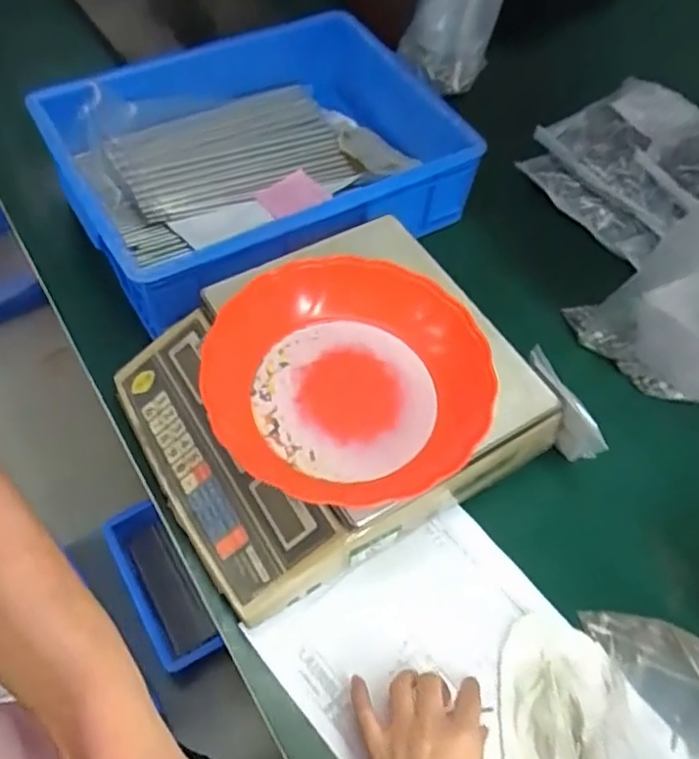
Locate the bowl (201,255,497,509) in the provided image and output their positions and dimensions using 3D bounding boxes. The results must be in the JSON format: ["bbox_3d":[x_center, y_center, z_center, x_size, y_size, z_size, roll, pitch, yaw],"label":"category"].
[{"bbox_3d":[0.001,-0.003,0.504,0.206,0.058,0.190,2,59,-3],"label":"bowl"}]

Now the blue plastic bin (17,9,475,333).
[{"bbox_3d":[-0.089,-0.257,0.733,0.434,0.118,0.291,-28,65,-19],"label":"blue plastic bin"}]

